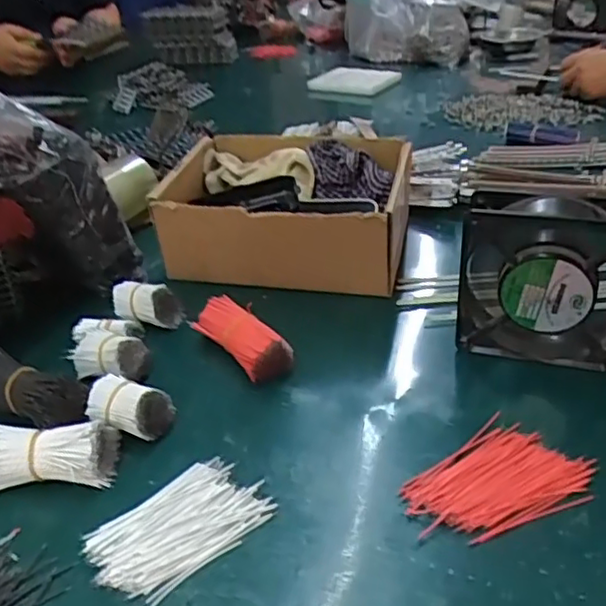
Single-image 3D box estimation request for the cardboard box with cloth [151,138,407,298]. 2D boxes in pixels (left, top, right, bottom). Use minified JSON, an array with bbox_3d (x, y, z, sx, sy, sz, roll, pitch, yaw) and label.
[{"bbox_3d":[-0.015,-0.089,0.614,0.215,0.089,0.167,5,33,14],"label":"cardboard box with cloth"}]

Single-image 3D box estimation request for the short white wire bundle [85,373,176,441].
[{"bbox_3d":[-0.118,0.072,0.436,0.053,0.032,0.031,7,33,17],"label":"short white wire bundle"}]

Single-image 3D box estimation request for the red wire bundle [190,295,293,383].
[{"bbox_3d":[-0.044,0.027,0.501,0.038,0.035,0.092,-27,38,-32],"label":"red wire bundle"}]

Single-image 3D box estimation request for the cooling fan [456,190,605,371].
[{"bbox_3d":[0.175,-0.014,0.460,0.120,0.127,0.049,11,35,23],"label":"cooling fan"}]

